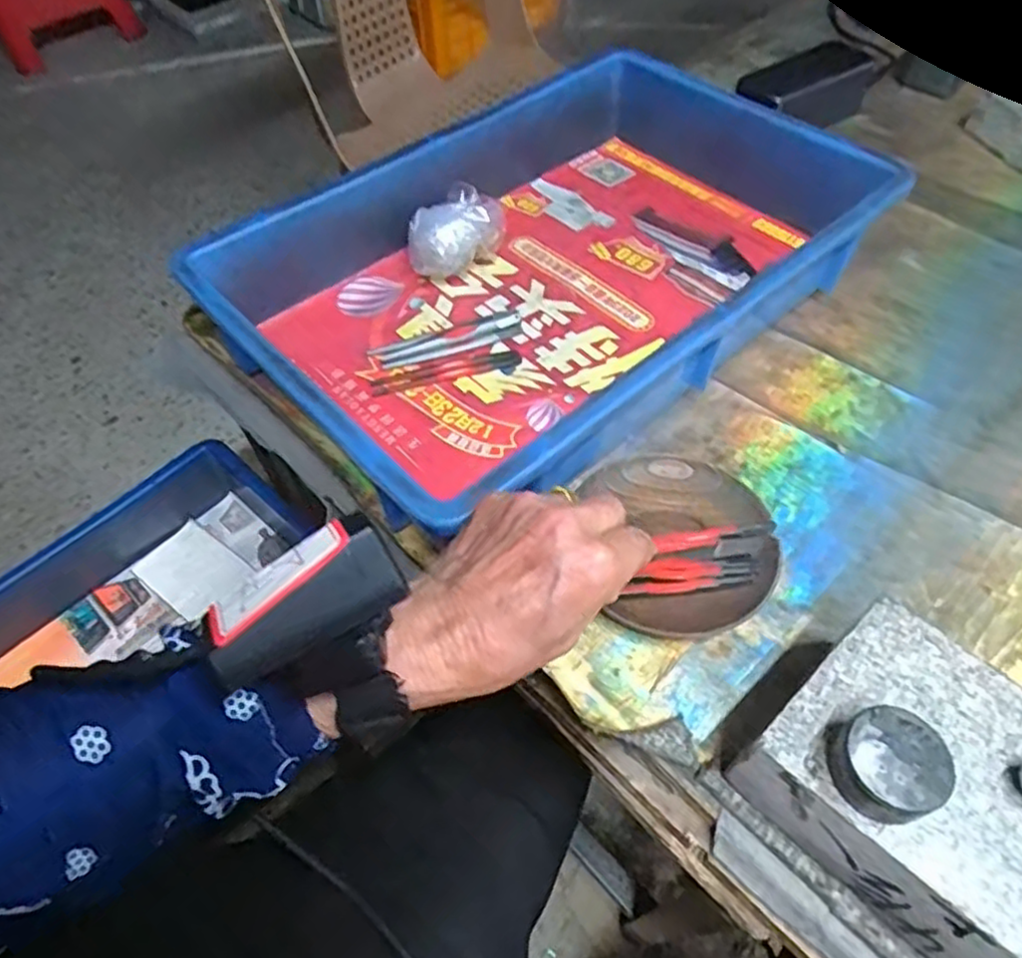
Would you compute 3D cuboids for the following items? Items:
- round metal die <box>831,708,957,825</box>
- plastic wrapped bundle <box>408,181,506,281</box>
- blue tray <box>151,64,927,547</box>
[{"bbox_3d":[0.141,0.108,0.264,0.037,0.021,0.036,0,57,1],"label":"round metal die"},{"bbox_3d":[-0.043,-0.183,0.528,0.056,0.053,0.064,19,57,14],"label":"plastic wrapped bundle"},{"bbox_3d":[0.034,-0.160,0.499,0.435,0.074,0.289,-36,61,-22],"label":"blue tray"}]

